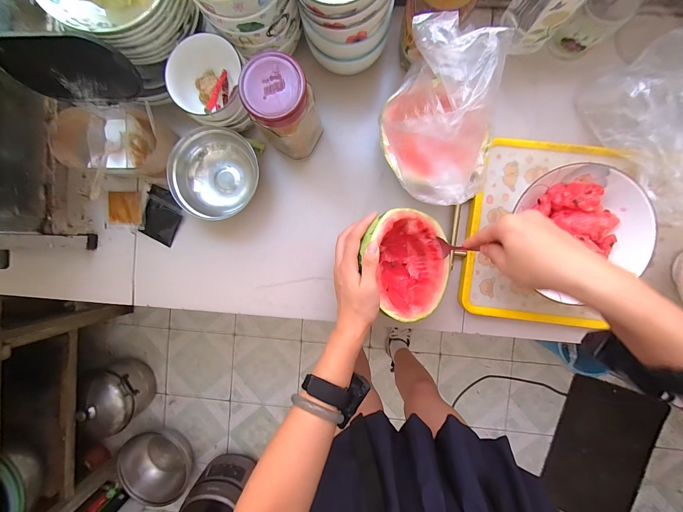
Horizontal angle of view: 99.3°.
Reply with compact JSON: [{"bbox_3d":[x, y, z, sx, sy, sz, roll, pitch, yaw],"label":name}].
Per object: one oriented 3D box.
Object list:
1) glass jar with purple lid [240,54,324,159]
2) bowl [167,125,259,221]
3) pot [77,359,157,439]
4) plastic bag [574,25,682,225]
[{"bbox_3d":[-0.078,-0.201,0.420,0.081,0.158,0.084,0,93,3],"label":"glass jar with purple lid"},{"bbox_3d":[-0.206,-0.133,0.482,0.130,0.068,0.139,0,93,3],"label":"bowl"},{"bbox_3d":[-0.923,0.568,1.200,0.240,0.234,0.259,0,93,3],"label":"pot"},{"bbox_3d":[0.485,-0.182,0.418,0.133,0.107,0.251,-29,91,4],"label":"plastic bag"}]

